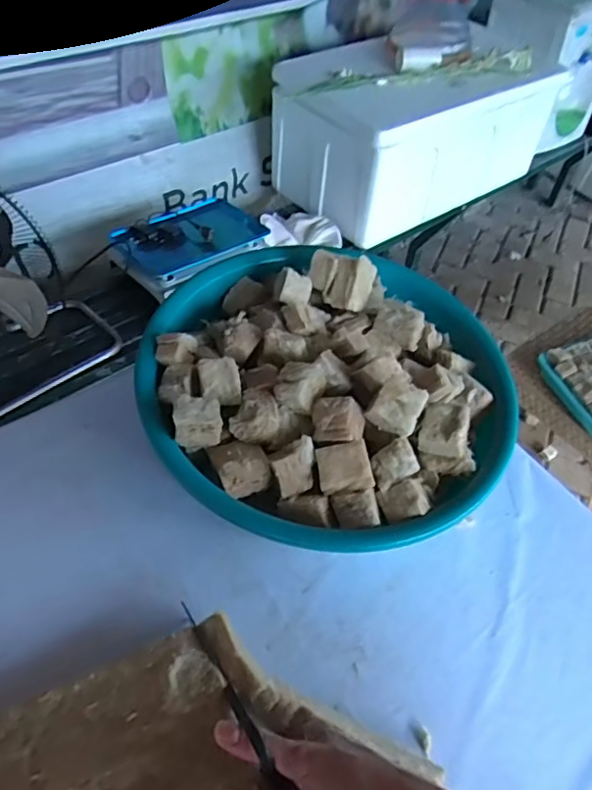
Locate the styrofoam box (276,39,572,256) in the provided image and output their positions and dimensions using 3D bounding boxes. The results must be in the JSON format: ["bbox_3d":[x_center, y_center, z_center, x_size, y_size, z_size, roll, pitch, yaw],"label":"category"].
[{"bbox_3d":[0.378,-0.775,1.693,0.819,0.381,0.394,-27,56,-24],"label":"styrofoam box"}]

